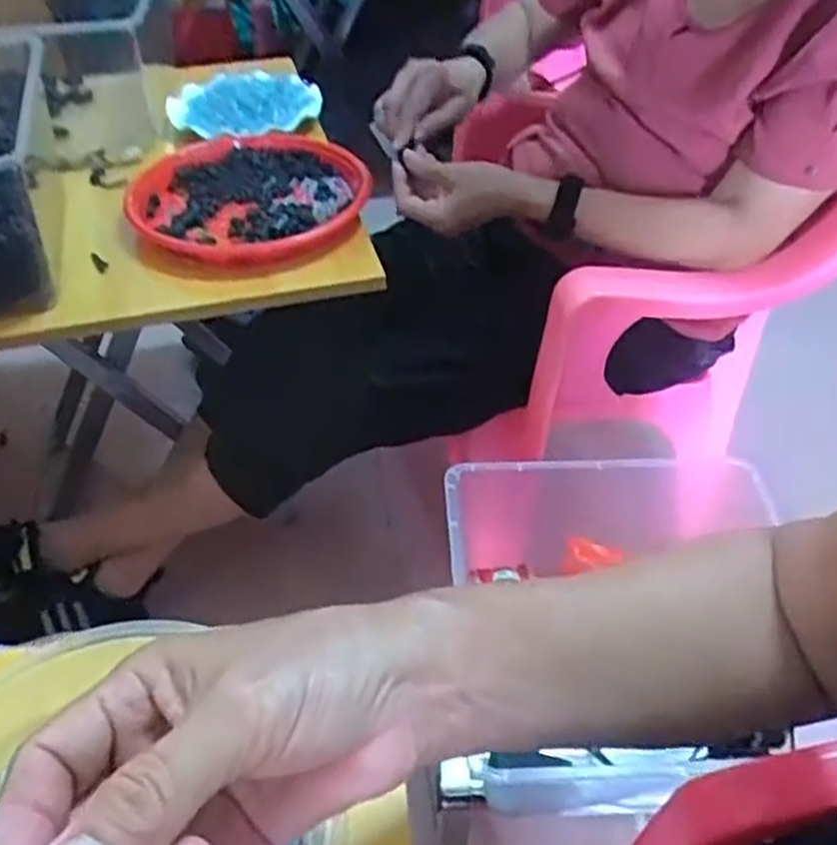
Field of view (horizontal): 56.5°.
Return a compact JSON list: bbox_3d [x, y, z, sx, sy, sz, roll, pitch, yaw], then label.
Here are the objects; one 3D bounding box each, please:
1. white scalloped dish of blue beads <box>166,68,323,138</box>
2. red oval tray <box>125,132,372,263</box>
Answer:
[{"bbox_3d":[-0.223,-0.419,1.003,0.187,0.037,0.213,-7,44,-8],"label":"white scalloped dish of blue beads"},{"bbox_3d":[-0.178,-0.249,0.833,0.242,0.023,0.258,4,44,4],"label":"red oval tray"}]

